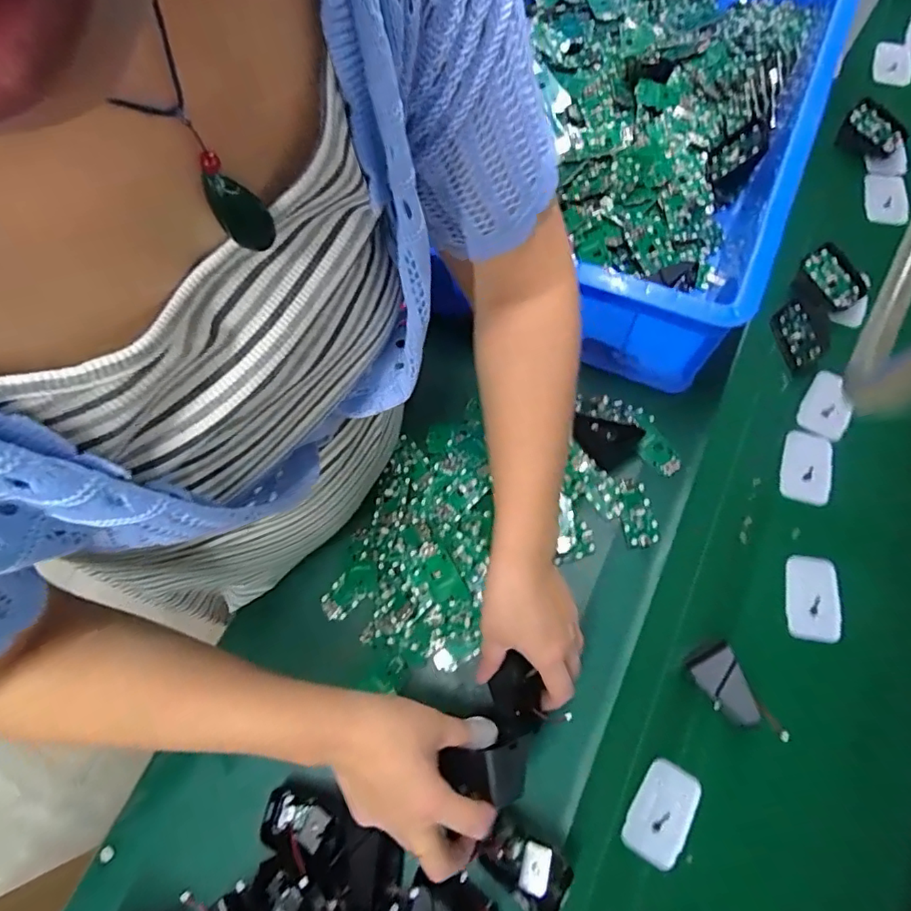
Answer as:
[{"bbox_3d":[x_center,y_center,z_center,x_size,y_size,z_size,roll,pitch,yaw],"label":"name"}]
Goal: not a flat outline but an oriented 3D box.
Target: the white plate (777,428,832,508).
[{"bbox_3d":[0.348,0.012,0.530,0.044,0.006,0.072,16,68,10],"label":"white plate"}]

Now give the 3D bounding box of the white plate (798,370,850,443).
[{"bbox_3d":[0.381,-0.052,0.550,0.042,0.009,0.067,21,89,31],"label":"white plate"}]

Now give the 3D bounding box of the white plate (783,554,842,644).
[{"bbox_3d":[0.325,0.128,0.487,0.042,0.008,0.074,6,66,6],"label":"white plate"}]

